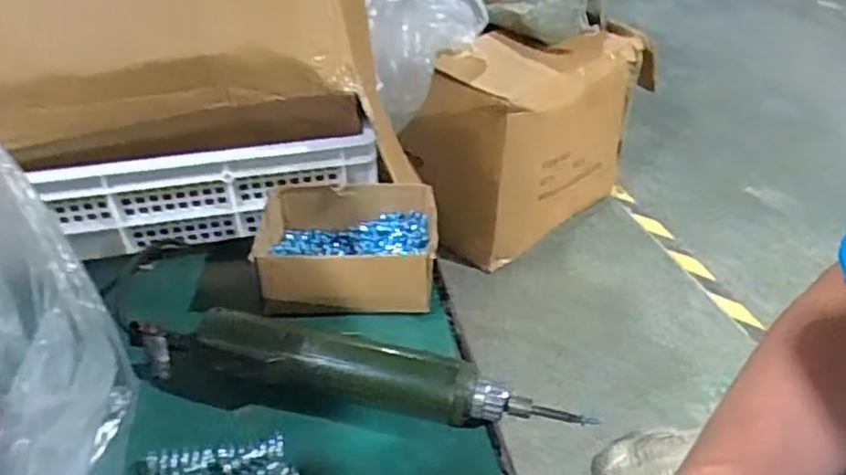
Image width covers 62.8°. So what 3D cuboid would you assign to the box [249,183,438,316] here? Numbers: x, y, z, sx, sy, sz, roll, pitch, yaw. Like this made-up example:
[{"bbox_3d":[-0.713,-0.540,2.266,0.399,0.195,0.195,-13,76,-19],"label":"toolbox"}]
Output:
[{"bbox_3d":[-0.057,0.006,0.539,0.132,0.054,0.099,-1,38,-5],"label":"box"}]

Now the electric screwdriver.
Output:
[{"bbox_3d":[-0.043,0.086,0.455,0.288,0.045,0.052,5,38,3],"label":"electric screwdriver"}]

